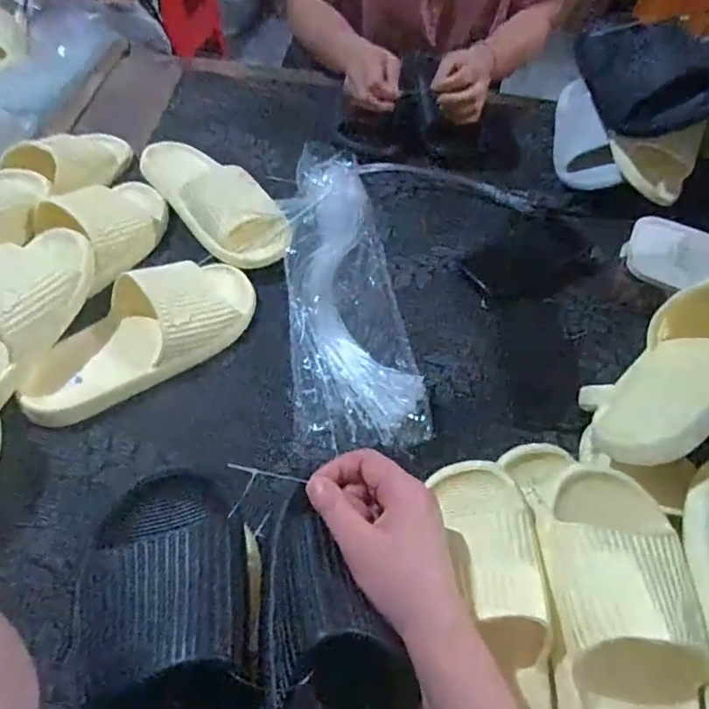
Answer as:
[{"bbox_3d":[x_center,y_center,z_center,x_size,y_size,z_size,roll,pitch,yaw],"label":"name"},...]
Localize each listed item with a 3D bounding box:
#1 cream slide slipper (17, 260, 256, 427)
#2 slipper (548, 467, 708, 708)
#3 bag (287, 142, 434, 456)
[{"bbox_3d":[-0.210,-0.027,0.567,0.244,0.060,0.096,-34,62,-25],"label":"cream slide slipper"},{"bbox_3d":[0.184,0.200,0.375,0.099,0.065,0.248,1,75,-3],"label":"slipper"},{"bbox_3d":[-0.011,-0.090,0.651,0.130,0.044,0.422,-3,54,-6],"label":"bag"}]

